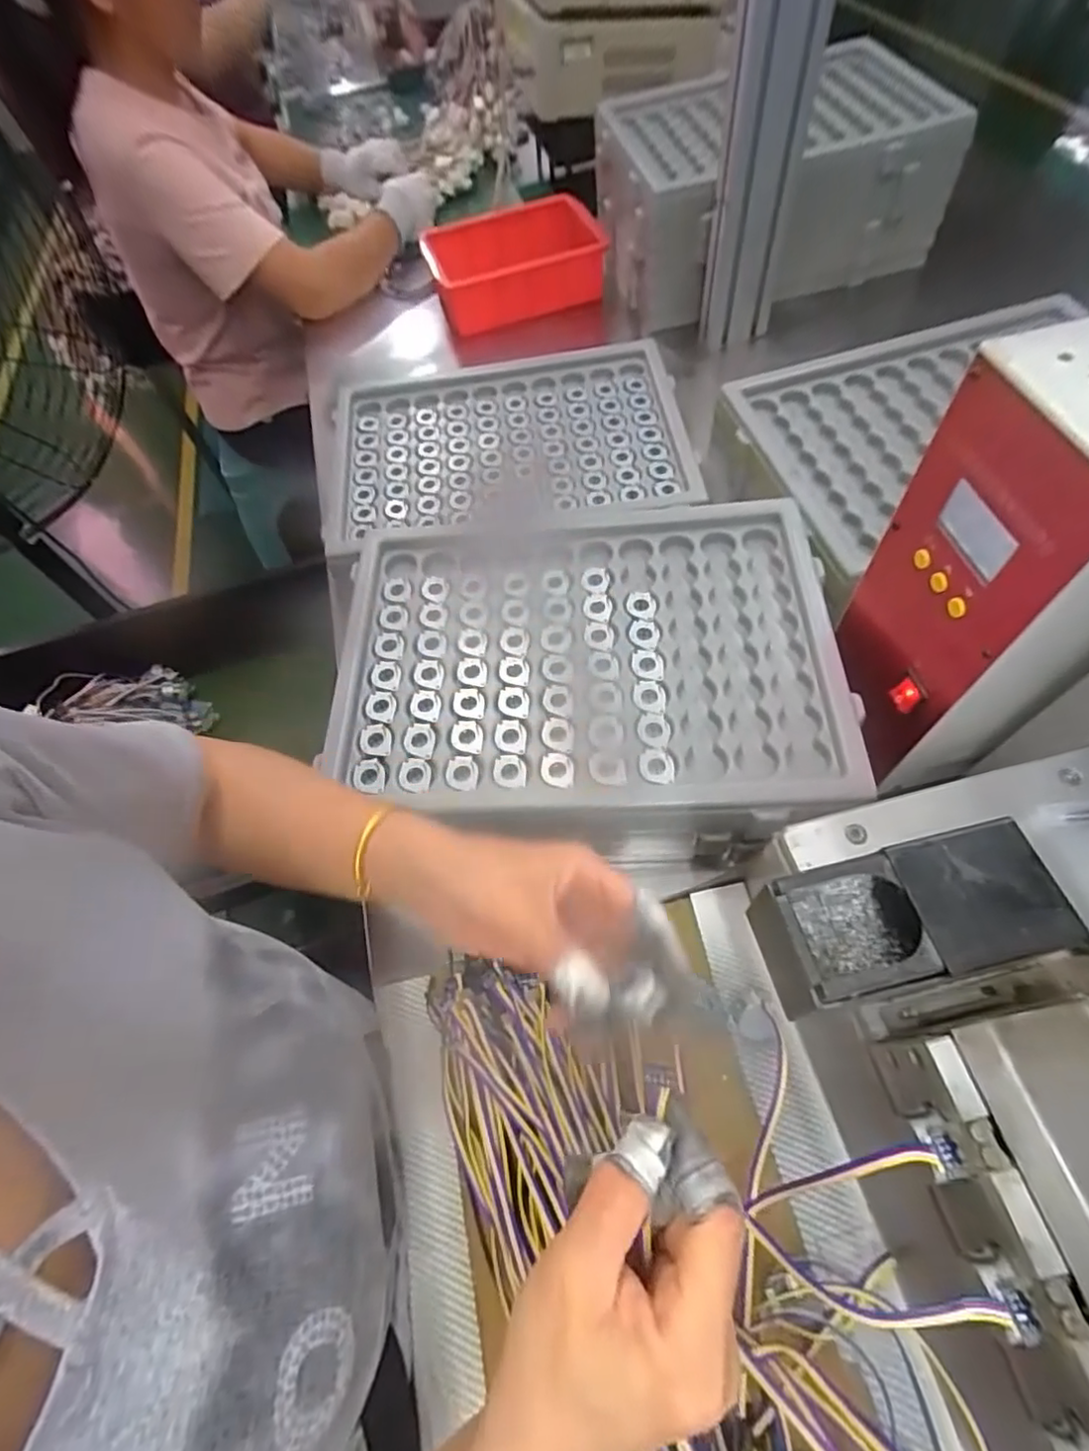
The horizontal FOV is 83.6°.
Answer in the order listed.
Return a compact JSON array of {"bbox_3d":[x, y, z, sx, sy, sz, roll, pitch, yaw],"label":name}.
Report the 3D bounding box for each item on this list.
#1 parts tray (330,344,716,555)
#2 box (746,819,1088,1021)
[{"bbox_3d":[-0.047,-0.312,0.673,0.390,0.052,0.303,-9,60,2],"label":"parts tray"},{"bbox_3d":[0.157,0.091,0.276,0.114,0.060,0.057,-14,60,-1],"label":"box"}]

